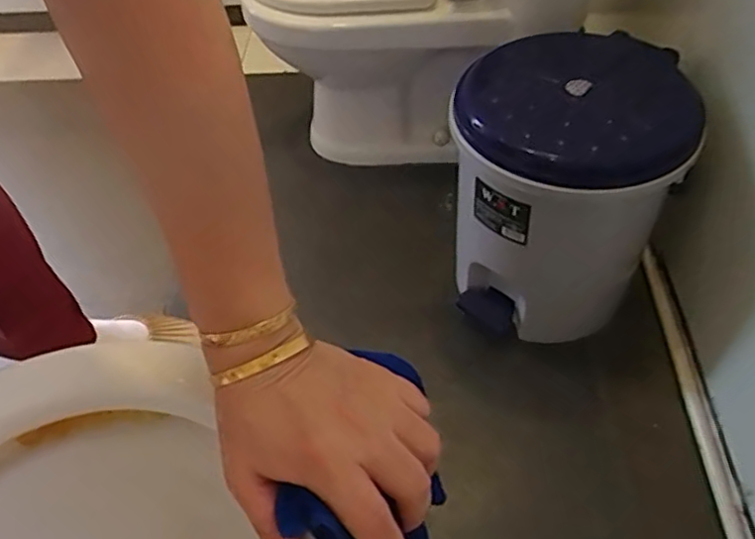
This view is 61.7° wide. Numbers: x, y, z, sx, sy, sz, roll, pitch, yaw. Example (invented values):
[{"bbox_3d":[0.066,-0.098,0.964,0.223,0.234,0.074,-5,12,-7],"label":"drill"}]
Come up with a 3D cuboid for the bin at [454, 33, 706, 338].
[{"bbox_3d":[0.210,-0.091,0.794,0.231,0.311,0.254,-2,49,2],"label":"bin"}]

